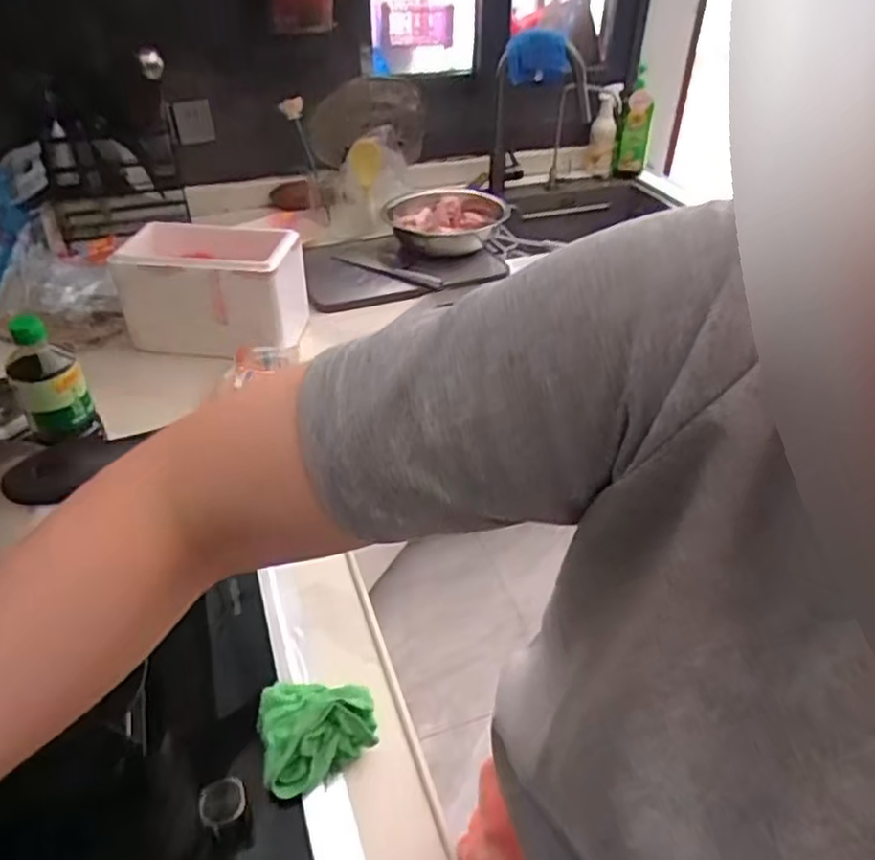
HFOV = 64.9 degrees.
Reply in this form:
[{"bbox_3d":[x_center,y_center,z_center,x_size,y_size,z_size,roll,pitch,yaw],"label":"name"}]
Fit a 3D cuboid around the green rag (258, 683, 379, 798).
[{"bbox_3d":[-0.112,0.281,0.653,0.106,0.035,0.103,-9,39,-12],"label":"green rag"}]

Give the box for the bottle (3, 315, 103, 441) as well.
[{"bbox_3d":[-0.455,-0.053,0.809,0.075,0.142,0.060,-22,43,-26],"label":"bottle"}]

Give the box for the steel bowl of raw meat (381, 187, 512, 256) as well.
[{"bbox_3d":[0.020,-0.481,1.581,0.266,0.088,0.282,0,38,0],"label":"steel bowl of raw meat"}]

